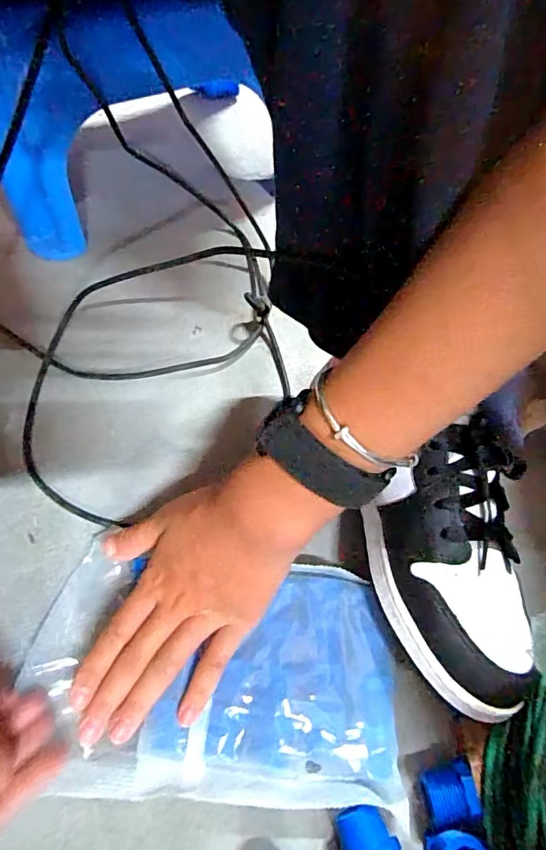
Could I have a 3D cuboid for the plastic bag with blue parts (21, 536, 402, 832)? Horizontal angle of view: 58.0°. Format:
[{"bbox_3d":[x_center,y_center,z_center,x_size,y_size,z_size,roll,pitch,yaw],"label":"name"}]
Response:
[{"bbox_3d":[-0.037,0.151,0.303,0.217,0.034,0.128,6,60,0],"label":"plastic bag with blue parts"}]

